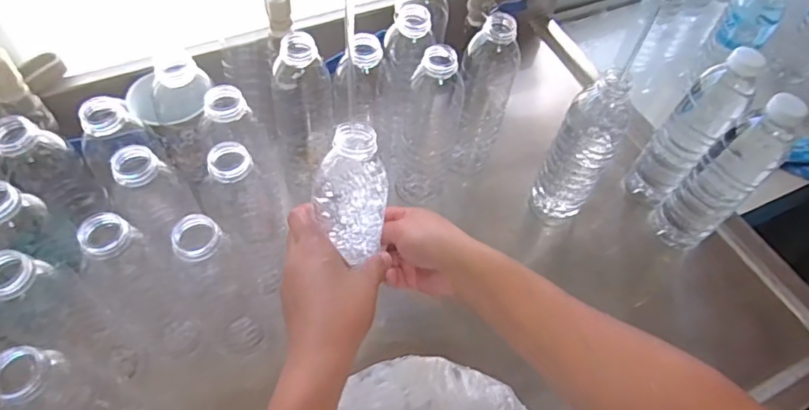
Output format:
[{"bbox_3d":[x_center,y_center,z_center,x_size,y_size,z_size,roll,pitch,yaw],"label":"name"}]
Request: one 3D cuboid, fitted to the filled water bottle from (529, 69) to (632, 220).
[{"bbox_3d":[0.186,-0.056,0.585,0.064,0.194,0.052,26,57,13],"label":"filled water bottle"}]

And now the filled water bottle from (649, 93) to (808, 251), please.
[{"bbox_3d":[0.334,-0.033,0.574,0.066,0.199,0.062,-35,65,-25],"label":"filled water bottle"}]

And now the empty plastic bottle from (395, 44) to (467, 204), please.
[{"bbox_3d":[0.025,-0.091,0.598,0.068,0.202,0.069,13,55,4],"label":"empty plastic bottle"}]

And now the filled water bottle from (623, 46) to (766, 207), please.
[{"bbox_3d":[0.313,-0.078,0.605,0.060,0.198,0.059,35,59,18],"label":"filled water bottle"}]

